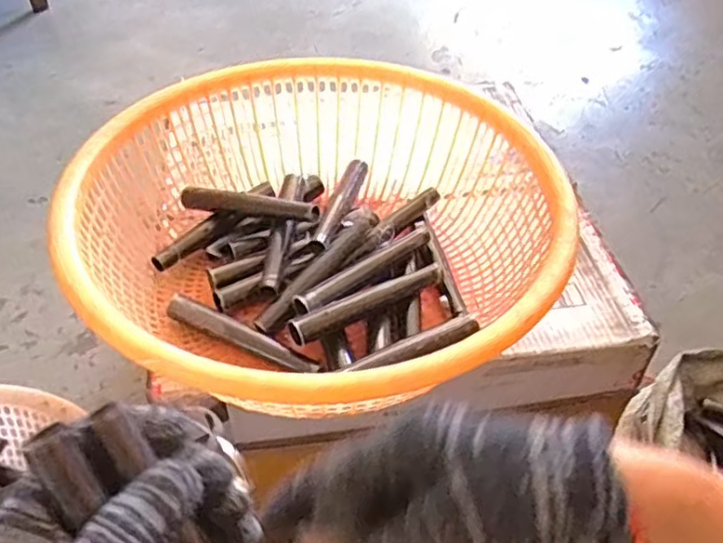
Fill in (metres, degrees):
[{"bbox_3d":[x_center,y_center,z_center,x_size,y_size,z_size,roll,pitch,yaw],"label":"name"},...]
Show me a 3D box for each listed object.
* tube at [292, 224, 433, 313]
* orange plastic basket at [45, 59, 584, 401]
[{"bbox_3d":[0.001,-0.003,0.599,0.145,0.022,0.023,-32,56,-28],"label":"tube"},{"bbox_3d":[-0.038,-0.039,0.593,0.389,0.134,0.366,-4,48,-6],"label":"orange plastic basket"}]

